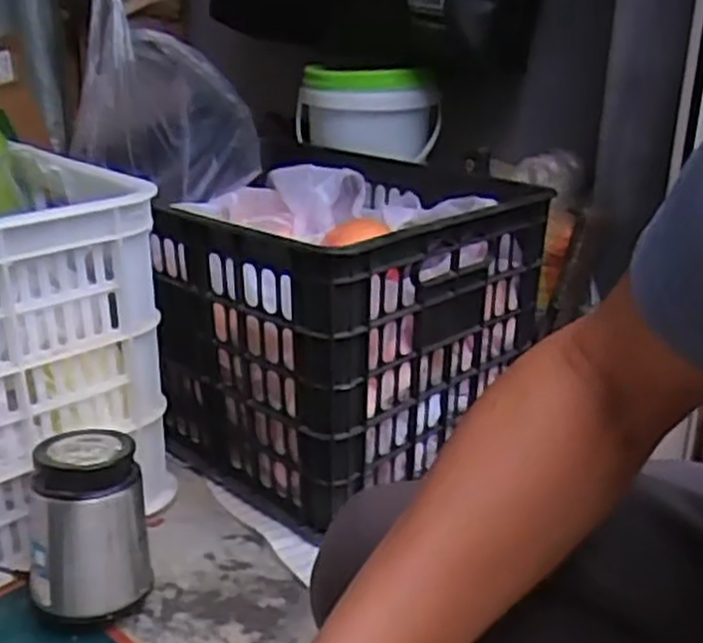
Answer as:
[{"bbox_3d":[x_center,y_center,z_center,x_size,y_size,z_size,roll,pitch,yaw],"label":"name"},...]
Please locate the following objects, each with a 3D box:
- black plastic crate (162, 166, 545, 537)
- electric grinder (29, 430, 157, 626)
[{"bbox_3d":[0.003,-0.001,0.869,0.276,0.278,0.353,21,29,40],"label":"black plastic crate"},{"bbox_3d":[-0.211,0.173,0.649,0.088,0.146,0.086,-4,22,-11],"label":"electric grinder"}]

